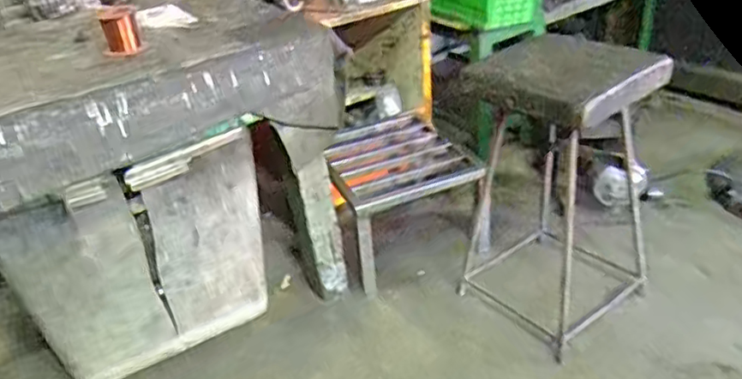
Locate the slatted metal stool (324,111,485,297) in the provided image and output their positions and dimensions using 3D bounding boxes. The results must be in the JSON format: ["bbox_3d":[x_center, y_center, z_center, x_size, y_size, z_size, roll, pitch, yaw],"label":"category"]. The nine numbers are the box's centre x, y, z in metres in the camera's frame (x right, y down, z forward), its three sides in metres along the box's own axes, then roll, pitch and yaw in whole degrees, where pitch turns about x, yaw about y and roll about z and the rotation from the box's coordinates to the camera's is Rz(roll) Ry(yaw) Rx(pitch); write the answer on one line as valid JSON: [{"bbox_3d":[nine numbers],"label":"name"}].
[{"bbox_3d":[0.051,-0.009,1.413,0.297,0.240,0.371,-15,33,-15],"label":"slatted metal stool"}]

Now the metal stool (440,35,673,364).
[{"bbox_3d":[0.333,-0.020,1.125,0.274,0.502,0.290,-27,37,-30],"label":"metal stool"}]

